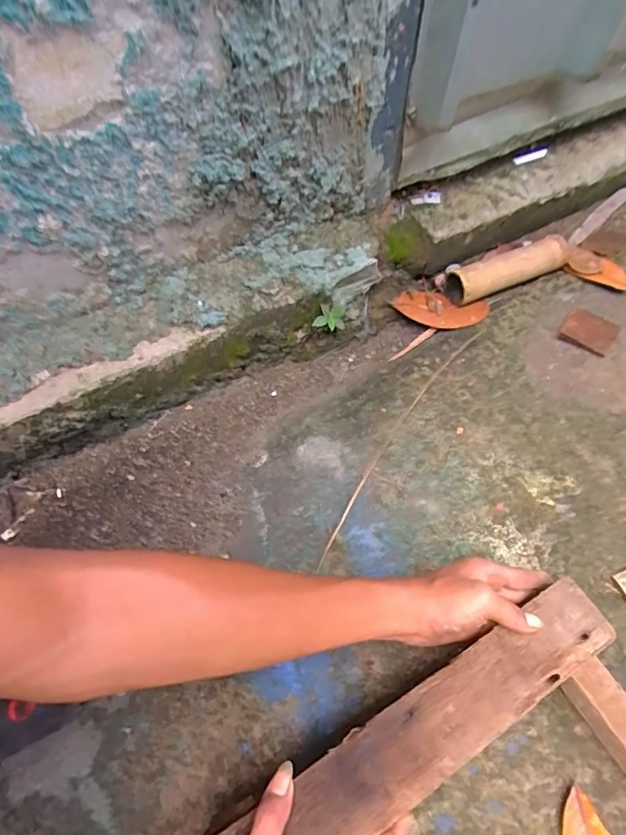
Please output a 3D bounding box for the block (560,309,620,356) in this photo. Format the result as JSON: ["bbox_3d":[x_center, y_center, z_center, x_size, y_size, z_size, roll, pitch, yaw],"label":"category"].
[{"bbox_3d":[0.380,-0.119,0.642,0.066,0.008,0.062,30,66,17],"label":"block"}]

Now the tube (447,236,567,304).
[{"bbox_3d":[0.293,-0.220,0.689,0.192,0.040,0.045,-20,62,-9],"label":"tube"}]

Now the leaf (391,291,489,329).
[{"bbox_3d":[0.187,-0.161,0.678,0.127,0.021,0.063,17,63,11],"label":"leaf"}]

